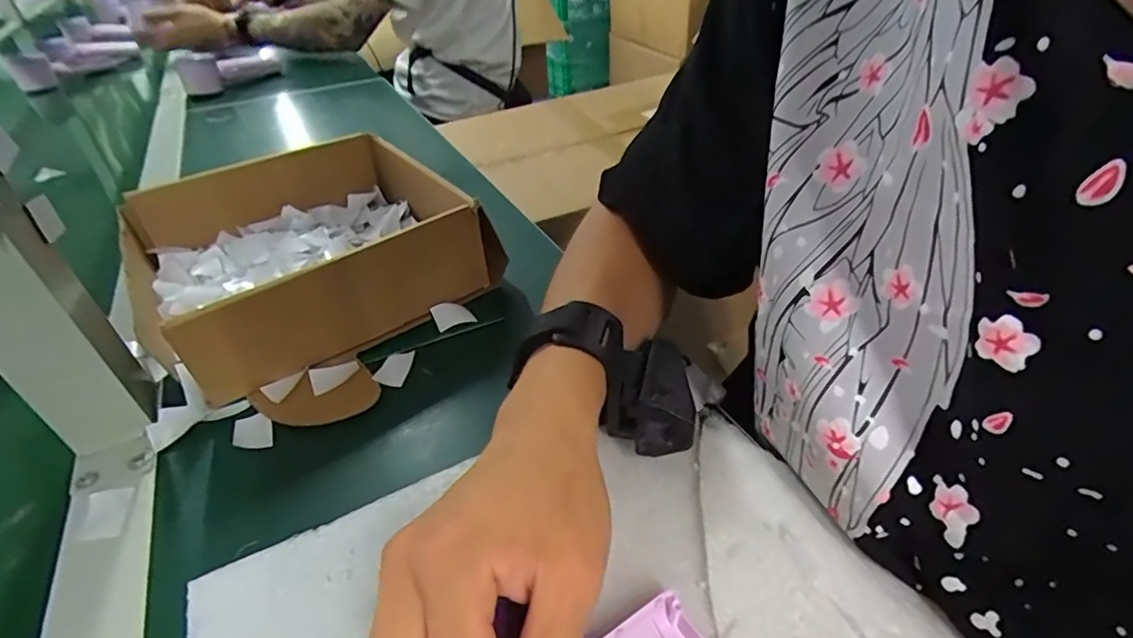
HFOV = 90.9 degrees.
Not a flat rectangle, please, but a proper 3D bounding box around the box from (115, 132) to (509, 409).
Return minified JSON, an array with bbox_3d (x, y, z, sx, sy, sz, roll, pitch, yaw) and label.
[{"bbox_3d":[-0.210,-0.063,0.443,0.215,0.074,0.246,-30,44,-28],"label":"box"}]

